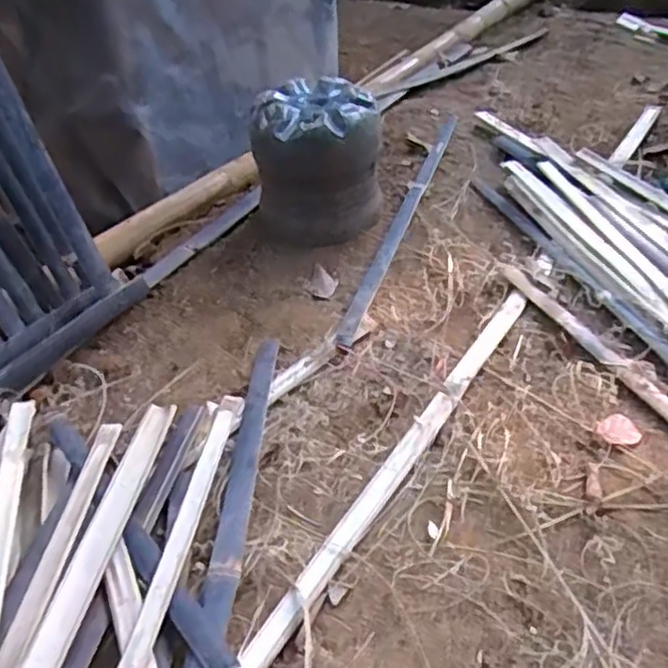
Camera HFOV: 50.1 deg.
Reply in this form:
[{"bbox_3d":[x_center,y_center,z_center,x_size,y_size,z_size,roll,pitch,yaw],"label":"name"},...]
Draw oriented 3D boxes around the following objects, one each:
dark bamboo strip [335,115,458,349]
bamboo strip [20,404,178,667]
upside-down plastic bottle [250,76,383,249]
[{"bbox_3d":[0.151,-0.255,1.434,0.034,0.010,0.839,10,42,17],"label":"dark bamboo strip"},{"bbox_3d":[-0.277,0.248,0.831,0.044,0.019,0.452,3,40,9],"label":"bamboo strip"},{"bbox_3d":[-0.033,-0.327,1.362,0.233,0.244,0.209,-5,40,-1],"label":"upside-down plastic bottle"}]

